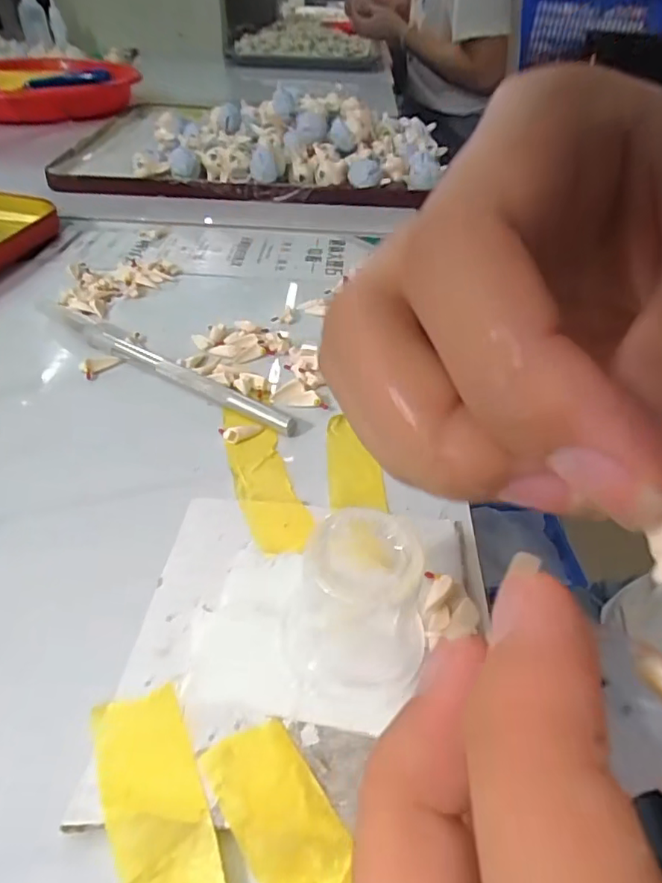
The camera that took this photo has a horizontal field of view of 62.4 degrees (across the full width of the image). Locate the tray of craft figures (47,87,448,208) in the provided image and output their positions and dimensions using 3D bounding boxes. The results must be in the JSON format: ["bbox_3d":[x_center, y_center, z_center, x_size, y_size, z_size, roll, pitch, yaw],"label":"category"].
[{"bbox_3d":[-0.064,-0.251,0.452,0.297,0.057,0.168,2,42,0],"label":"tray of craft figures"}]

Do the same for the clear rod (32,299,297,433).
[{"bbox_3d":[-0.081,-0.037,0.241,0.157,0.008,0.012,24,46,22],"label":"clear rod"}]

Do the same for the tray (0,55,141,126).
[{"bbox_3d":[-0.331,-0.396,0.604,0.192,0.029,0.221,-22,48,-27],"label":"tray"}]

